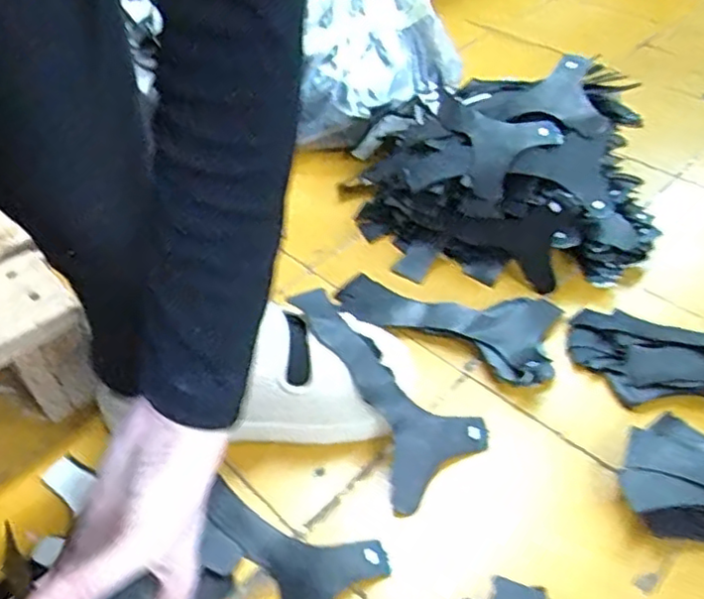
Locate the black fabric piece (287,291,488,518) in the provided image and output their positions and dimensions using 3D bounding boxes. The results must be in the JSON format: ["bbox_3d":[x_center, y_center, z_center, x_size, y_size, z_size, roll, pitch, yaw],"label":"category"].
[{"bbox_3d":[0.017,0.067,0.513,0.086,0.023,0.181,-36,84,-29],"label":"black fabric piece"}]

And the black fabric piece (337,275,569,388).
[{"bbox_3d":[0.081,0.018,0.603,0.203,0.023,0.091,13,47,14],"label":"black fabric piece"}]

